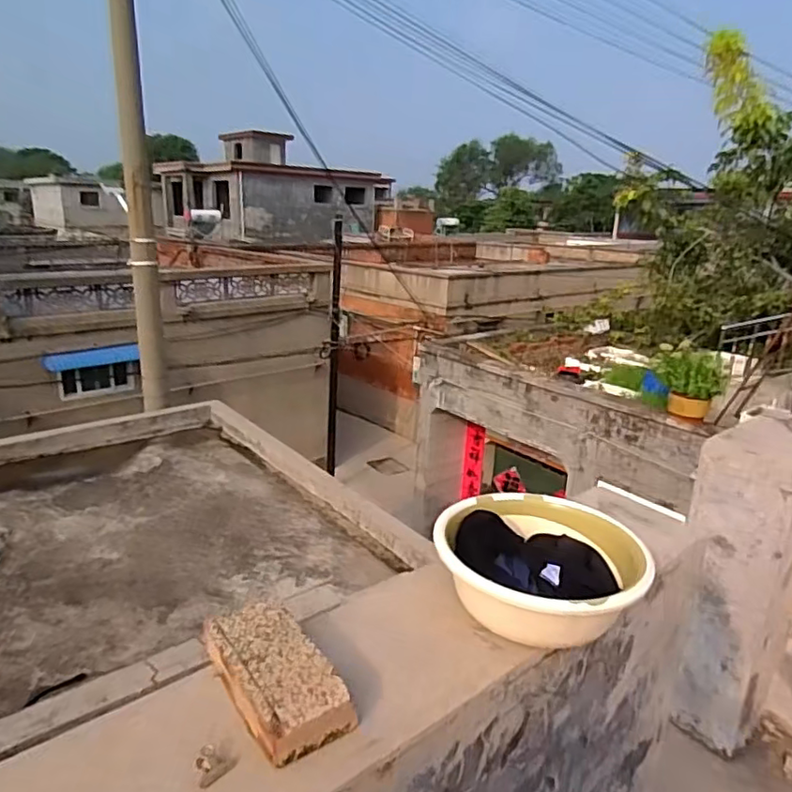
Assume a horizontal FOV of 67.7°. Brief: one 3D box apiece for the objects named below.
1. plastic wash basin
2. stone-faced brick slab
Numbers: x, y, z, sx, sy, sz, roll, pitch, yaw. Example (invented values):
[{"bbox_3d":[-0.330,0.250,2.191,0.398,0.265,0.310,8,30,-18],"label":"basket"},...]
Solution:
[{"bbox_3d":[0.221,0.249,0.922,0.300,0.096,0.266,8,19,17],"label":"plastic wash basin"},{"bbox_3d":[-0.157,0.357,0.765,0.118,0.047,0.235,-11,22,-35],"label":"stone-faced brick slab"}]

